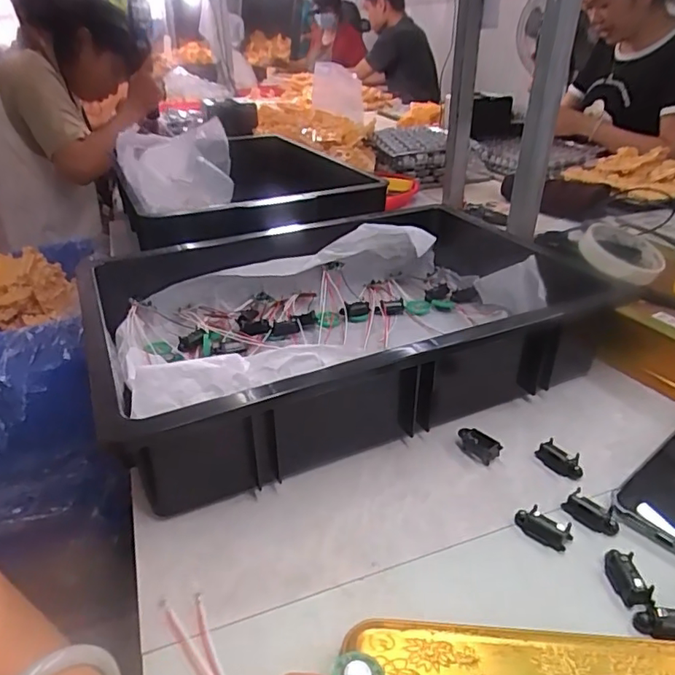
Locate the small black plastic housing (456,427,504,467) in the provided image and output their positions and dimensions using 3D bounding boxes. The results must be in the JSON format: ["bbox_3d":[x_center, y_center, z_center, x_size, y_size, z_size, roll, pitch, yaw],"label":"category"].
[{"bbox_3d":[0.110,0.085,0.427,0.035,0.018,0.013,25,39,37],"label":"small black plastic housing"}]

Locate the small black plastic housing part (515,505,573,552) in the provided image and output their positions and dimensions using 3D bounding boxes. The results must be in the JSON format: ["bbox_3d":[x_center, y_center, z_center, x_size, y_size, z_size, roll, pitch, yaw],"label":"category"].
[{"bbox_3d":[0.135,0.124,0.354,0.035,0.011,0.014,25,39,37],"label":"small black plastic housing part"}]

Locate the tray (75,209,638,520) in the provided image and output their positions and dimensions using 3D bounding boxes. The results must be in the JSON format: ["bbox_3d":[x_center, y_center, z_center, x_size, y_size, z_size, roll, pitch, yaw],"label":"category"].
[{"bbox_3d":[0.016,-0.025,0.536,0.461,0.094,0.316,-13,32,-19],"label":"tray"}]

